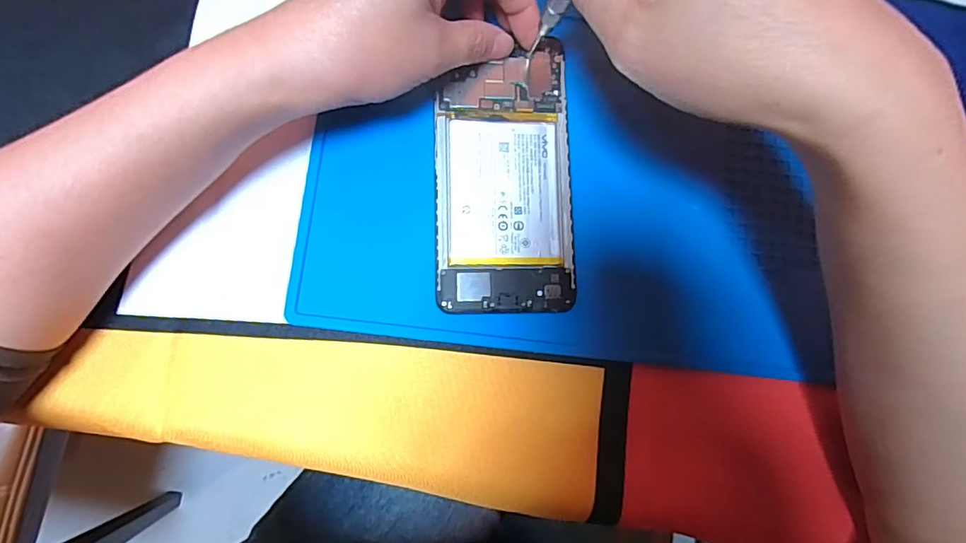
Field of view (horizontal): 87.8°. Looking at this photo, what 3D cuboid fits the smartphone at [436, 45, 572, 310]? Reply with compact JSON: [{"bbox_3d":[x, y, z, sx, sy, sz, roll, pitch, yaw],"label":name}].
[{"bbox_3d":[0.011,-0.050,0.262,0.070,0.004,0.141,-1,83,-5],"label":"smartphone"}]

